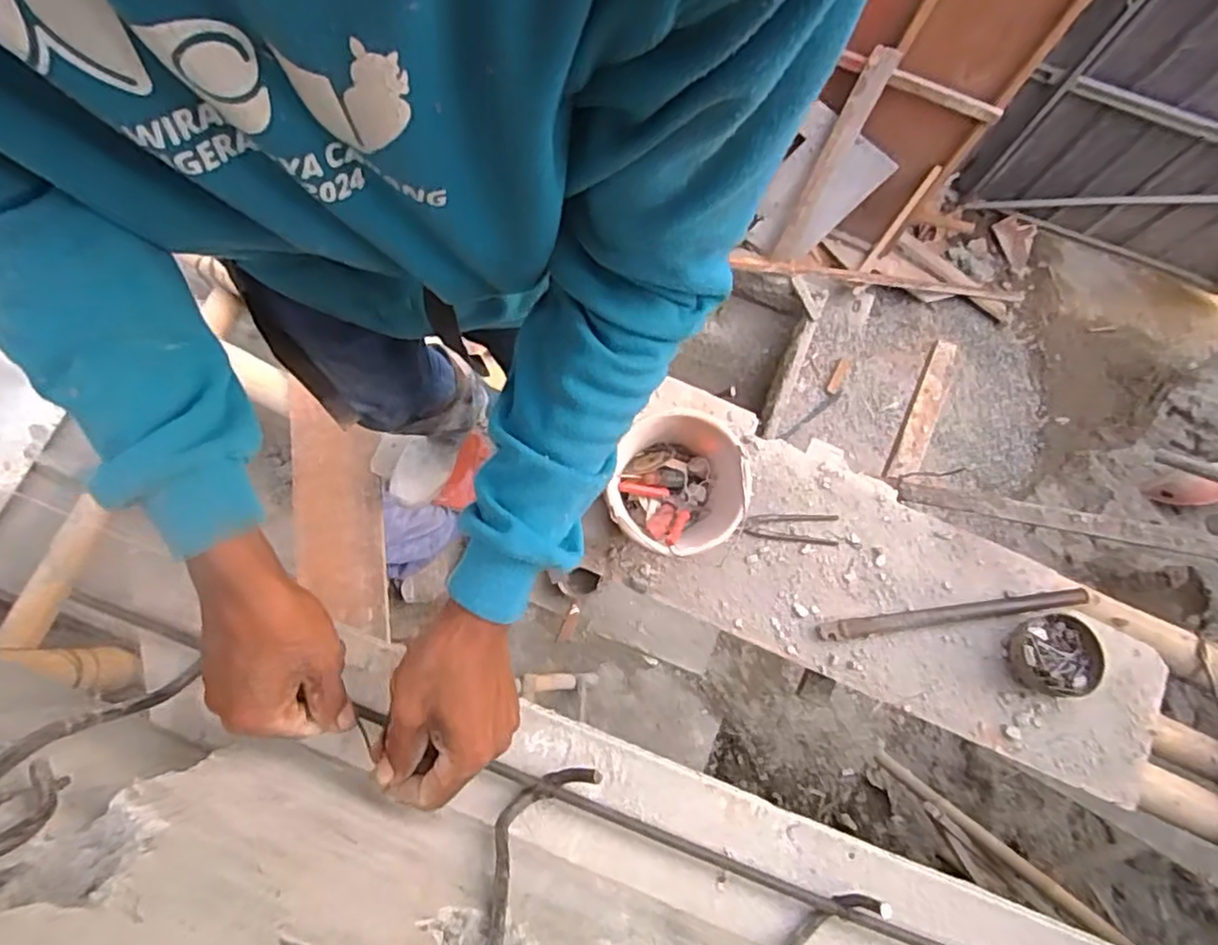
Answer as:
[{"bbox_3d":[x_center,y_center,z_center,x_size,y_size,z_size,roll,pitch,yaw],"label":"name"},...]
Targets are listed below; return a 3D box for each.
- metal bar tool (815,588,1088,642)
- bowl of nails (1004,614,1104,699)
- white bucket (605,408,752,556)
[{"bbox_3d":[0.632,0.262,1.275,0.489,0.032,0.035,-8,79,-1],"label":"metal bar tool"},{"bbox_3d":[0.801,0.328,1.245,0.147,0.070,0.138,4,79,1],"label":"bowl of nails"},{"bbox_3d":[0.122,0.025,1.249,0.243,0.159,0.235,0,79,0],"label":"white bucket"}]

